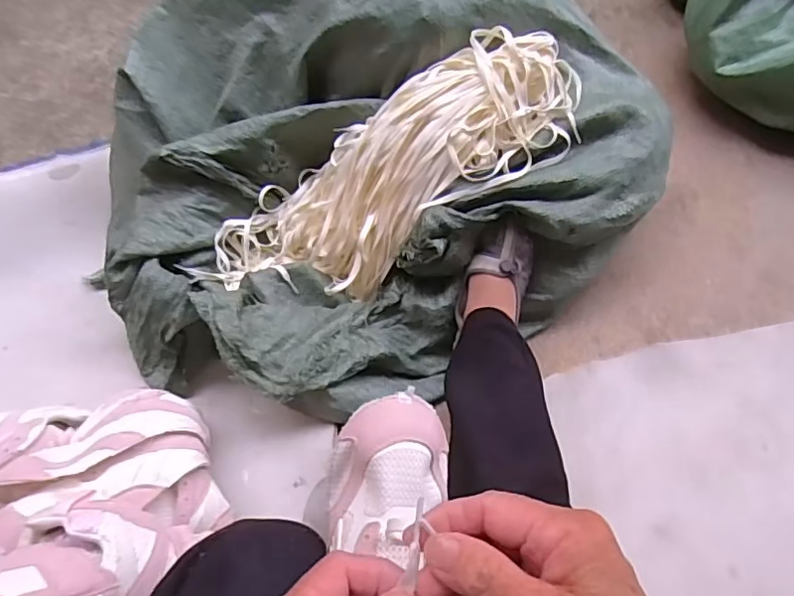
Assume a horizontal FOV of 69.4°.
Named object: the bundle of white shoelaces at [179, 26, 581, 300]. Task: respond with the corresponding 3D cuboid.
[{"bbox_3d":[-0.016,-0.149,0.767,0.544,0.122,0.185,-29,58,17],"label":"bundle of white shoelaces"}]

